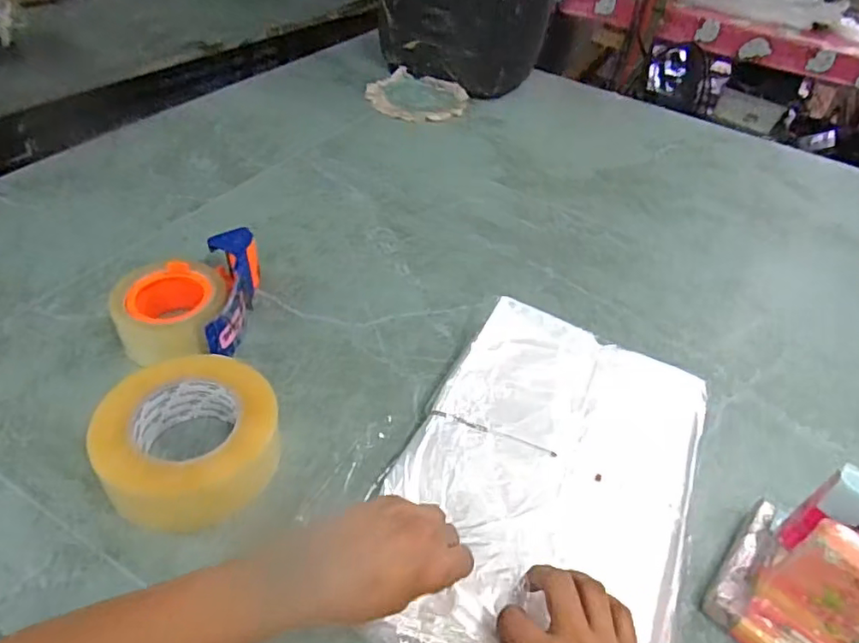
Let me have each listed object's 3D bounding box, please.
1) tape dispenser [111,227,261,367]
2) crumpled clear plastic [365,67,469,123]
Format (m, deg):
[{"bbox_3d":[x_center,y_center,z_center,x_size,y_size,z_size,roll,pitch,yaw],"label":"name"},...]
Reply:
[{"bbox_3d":[-0.233,-0.022,0.554,0.111,0.061,0.151,3,44,-5],"label":"tape dispenser"},{"bbox_3d":[-0.021,-0.402,1.016,0.174,0.014,0.179,14,44,7],"label":"crumpled clear plastic"}]

